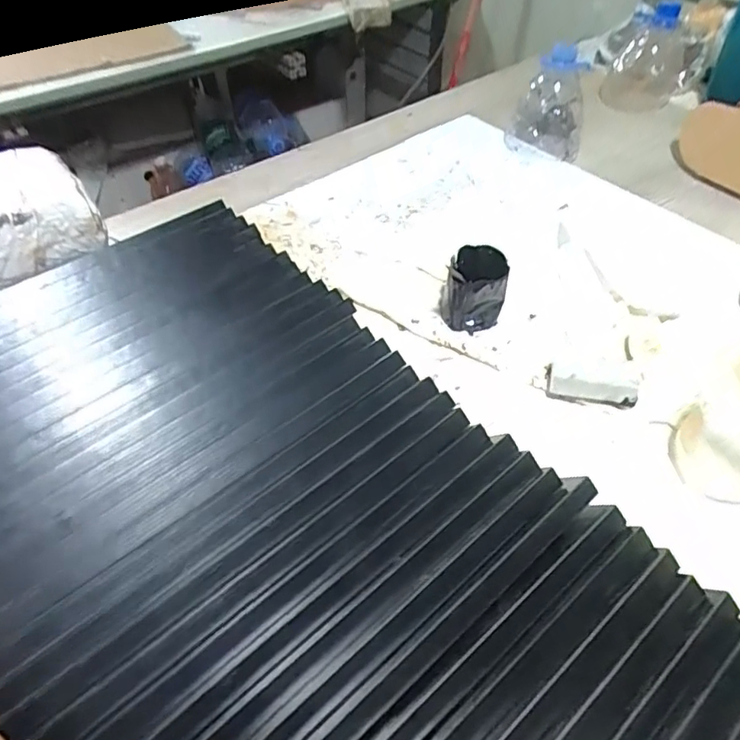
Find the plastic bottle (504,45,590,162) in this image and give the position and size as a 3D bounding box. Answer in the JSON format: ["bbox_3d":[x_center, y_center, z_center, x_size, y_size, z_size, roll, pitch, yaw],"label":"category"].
[{"bbox_3d":[0.228,-0.337,0.707,0.097,0.118,0.073,16,51,12],"label":"plastic bottle"}]

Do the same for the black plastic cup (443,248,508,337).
[{"bbox_3d":[0.098,-0.075,0.522,0.052,0.067,0.051,0,49,0],"label":"black plastic cup"}]

